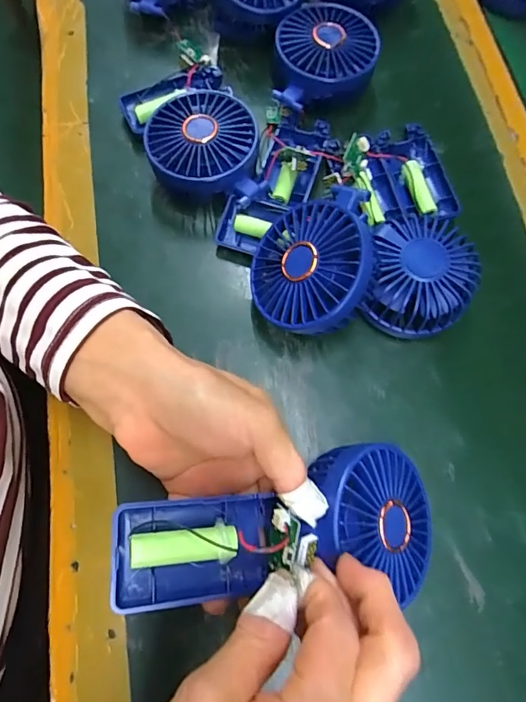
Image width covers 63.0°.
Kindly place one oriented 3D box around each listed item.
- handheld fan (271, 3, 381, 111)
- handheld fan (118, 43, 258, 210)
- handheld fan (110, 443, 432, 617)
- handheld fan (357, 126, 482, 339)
[{"bbox_3d":[0.053,-0.248,0.368,0.085,0.040,0.096,3,72,0],"label":"handheld fan"},{"bbox_3d":[-0.060,-0.188,0.352,0.091,0.046,0.178,-22,74,-8],"label":"handheld fan"},{"bbox_3d":[0.019,0.091,0.213,0.175,0.044,0.075,-1,71,-21],"label":"handheld fan"},{"bbox_3d":[0.115,-0.102,0.329,0.072,0.047,0.183,5,72,0],"label":"handheld fan"}]

